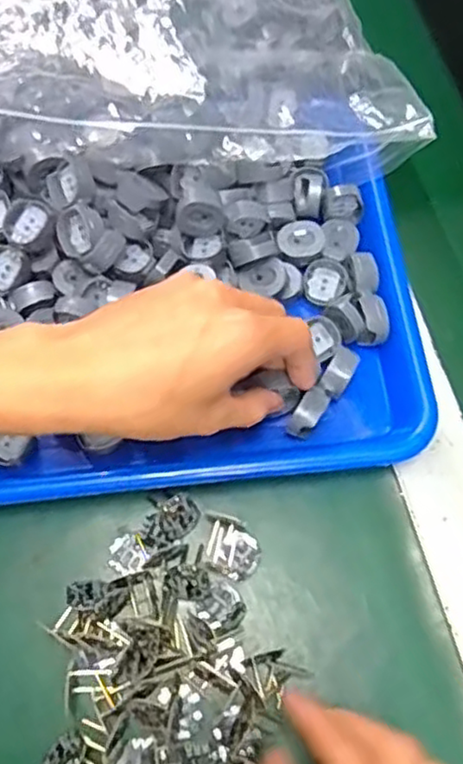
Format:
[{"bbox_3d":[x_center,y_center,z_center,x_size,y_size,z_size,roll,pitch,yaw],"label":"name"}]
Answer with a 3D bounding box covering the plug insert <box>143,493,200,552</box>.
[{"bbox_3d":[-0.033,0.076,0.370,0.033,0.006,0.020,-34,73,-14],"label":"plug insert"}]

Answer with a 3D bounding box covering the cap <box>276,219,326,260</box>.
[{"bbox_3d":[0.042,-0.088,0.420,0.027,0.006,0.025,0,72,0],"label":"cap"}]

